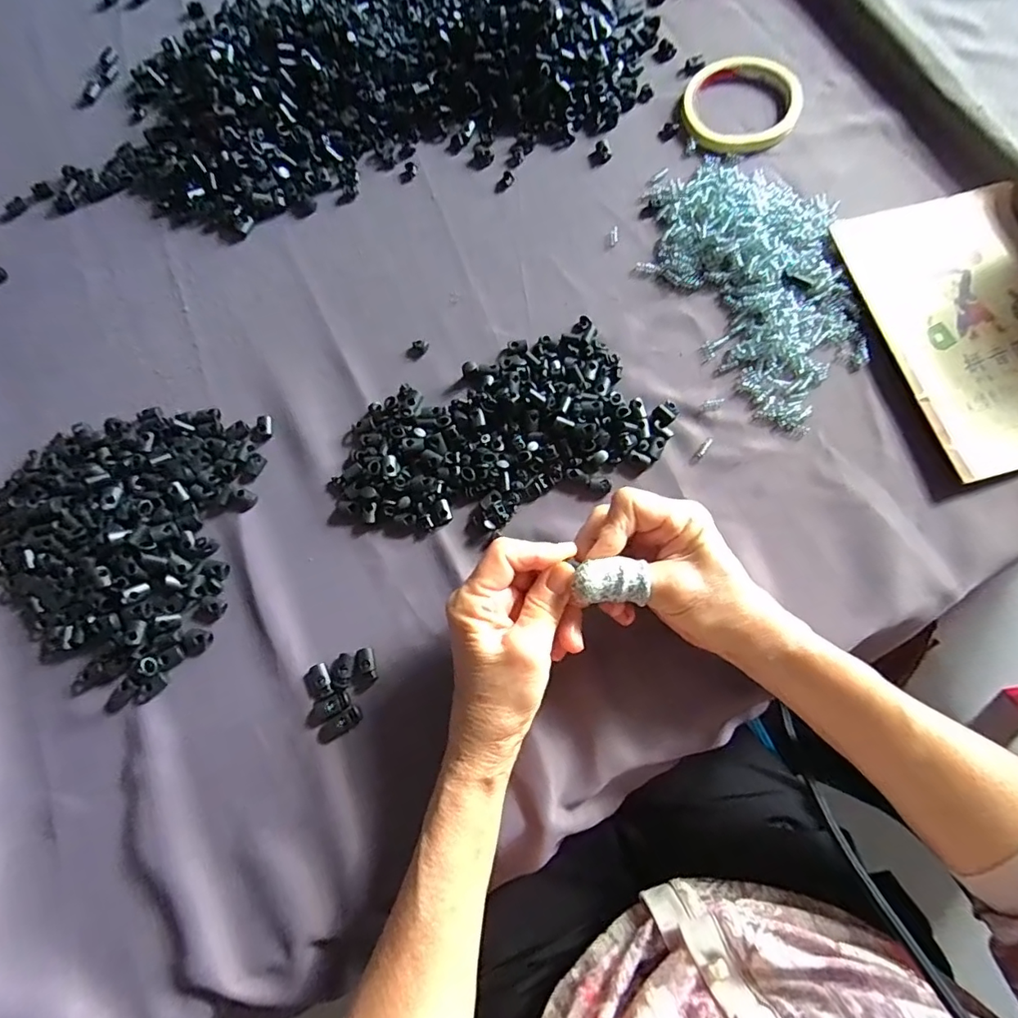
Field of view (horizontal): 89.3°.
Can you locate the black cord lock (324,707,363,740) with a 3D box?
[{"bbox_3d":[-0.101,0.129,0.310,0.025,0.006,0.010,-30,77,-6],"label":"black cord lock"}]

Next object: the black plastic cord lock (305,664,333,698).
[{"bbox_3d":[-0.118,0.107,0.317,0.016,0.005,0.019,-25,76,-5],"label":"black plastic cord lock"}]

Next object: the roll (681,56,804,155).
[{"bbox_3d":[0.186,-0.325,0.414,0.089,0.013,0.090,0,75,1],"label":"roll"}]

